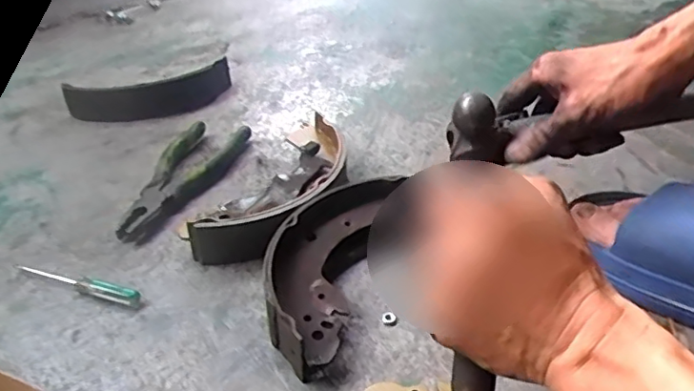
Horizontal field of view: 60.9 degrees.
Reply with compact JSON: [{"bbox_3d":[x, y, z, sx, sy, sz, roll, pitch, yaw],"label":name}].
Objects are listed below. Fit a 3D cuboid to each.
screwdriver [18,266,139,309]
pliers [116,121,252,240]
[{"bbox_3d":[-0.210,0.068,0.456,0.111,0.010,0.014,11,37,13],"label":"screwdriver"},{"bbox_3d":[-0.161,-0.023,0.579,0.073,0.024,0.202,7,36,8],"label":"pliers"}]

